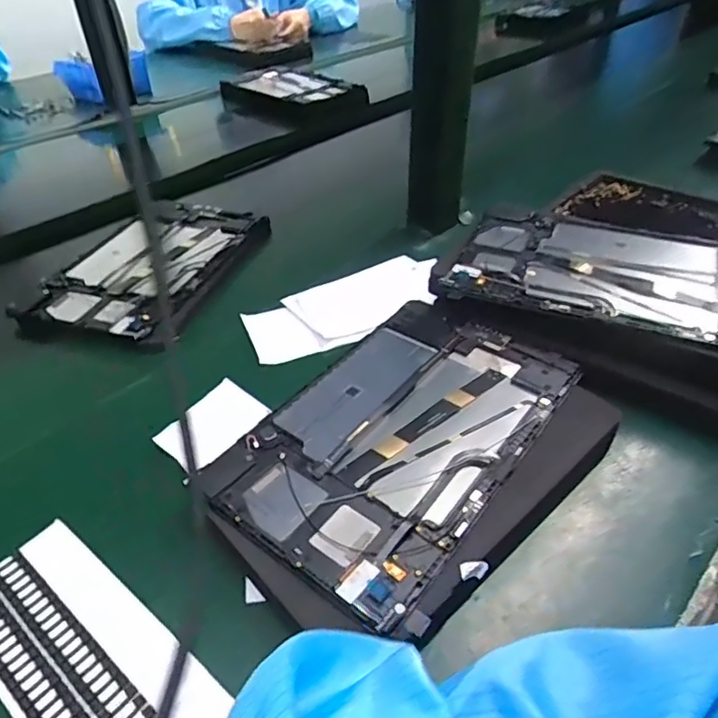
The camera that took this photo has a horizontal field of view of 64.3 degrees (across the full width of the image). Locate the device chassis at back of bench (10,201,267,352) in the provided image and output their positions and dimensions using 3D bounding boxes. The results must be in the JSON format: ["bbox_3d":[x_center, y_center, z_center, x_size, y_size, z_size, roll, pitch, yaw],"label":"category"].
[{"bbox_3d":[-0.205,-0.096,0.579,0.163,0.014,0.248,11,41,13],"label":"device chassis at back of bench"}]

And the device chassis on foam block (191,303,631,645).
[{"bbox_3d":[0.035,0.060,0.371,0.176,0.034,0.246,30,48,31],"label":"device chassis on foam block"}]

